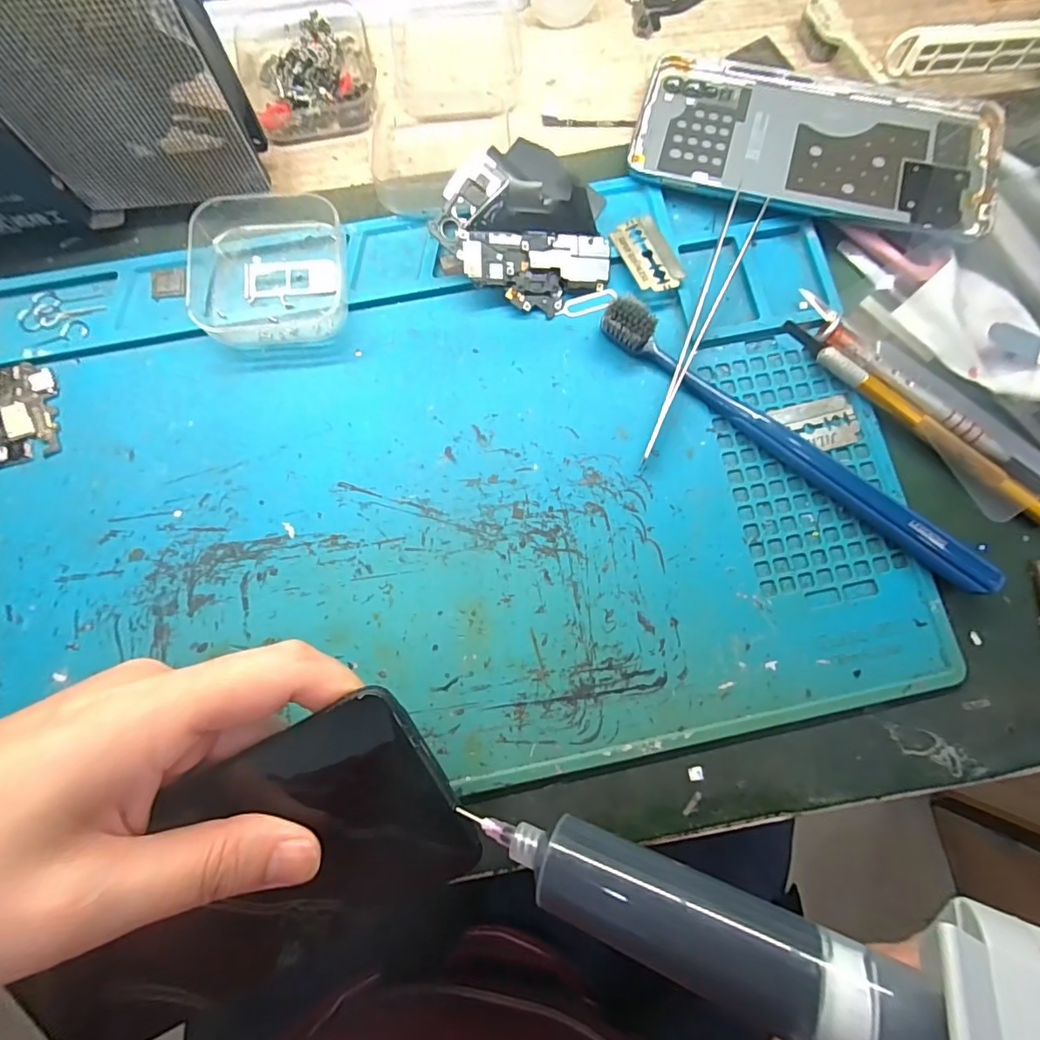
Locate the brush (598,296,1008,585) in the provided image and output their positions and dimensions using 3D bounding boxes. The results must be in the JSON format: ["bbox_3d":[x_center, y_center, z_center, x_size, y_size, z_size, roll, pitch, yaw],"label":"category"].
[{"bbox_3d":[0.111,-0.033,0.212,0.182,0.016,0.018,37,82,6],"label":"brush"}]

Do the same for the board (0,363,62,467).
[{"bbox_3d":[-0.211,-0.046,0.217,0.028,0.005,0.044,-10,80,-2],"label":"board"}]

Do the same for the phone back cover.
[{"bbox_3d":[0.134,-0.173,0.236,0.156,0.013,0.076,15,80,2],"label":"phone back cover"}]

